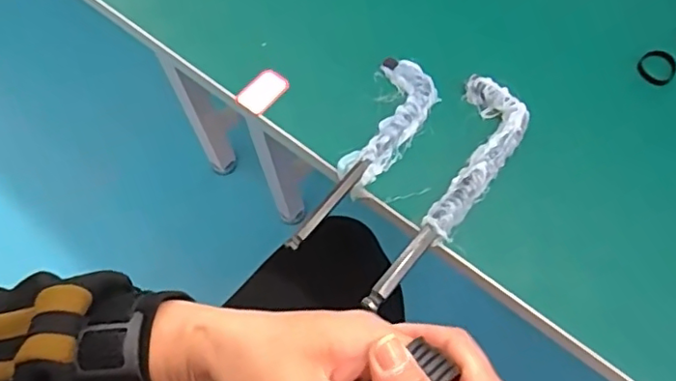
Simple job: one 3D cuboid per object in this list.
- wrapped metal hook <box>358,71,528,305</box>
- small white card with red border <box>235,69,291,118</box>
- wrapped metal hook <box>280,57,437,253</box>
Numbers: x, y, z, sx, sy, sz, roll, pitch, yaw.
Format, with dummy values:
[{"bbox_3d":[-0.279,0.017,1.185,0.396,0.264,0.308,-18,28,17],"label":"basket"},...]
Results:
[{"bbox_3d":[0.070,0.003,0.378,0.045,0.015,0.176,27,69,15],"label":"wrapped metal hook"},{"bbox_3d":[-0.054,-0.071,0.427,0.023,0.004,0.036,42,79,4],"label":"small white card with red border"},{"bbox_3d":[0.018,-0.024,0.396,0.042,0.012,0.156,27,69,15],"label":"wrapped metal hook"}]

